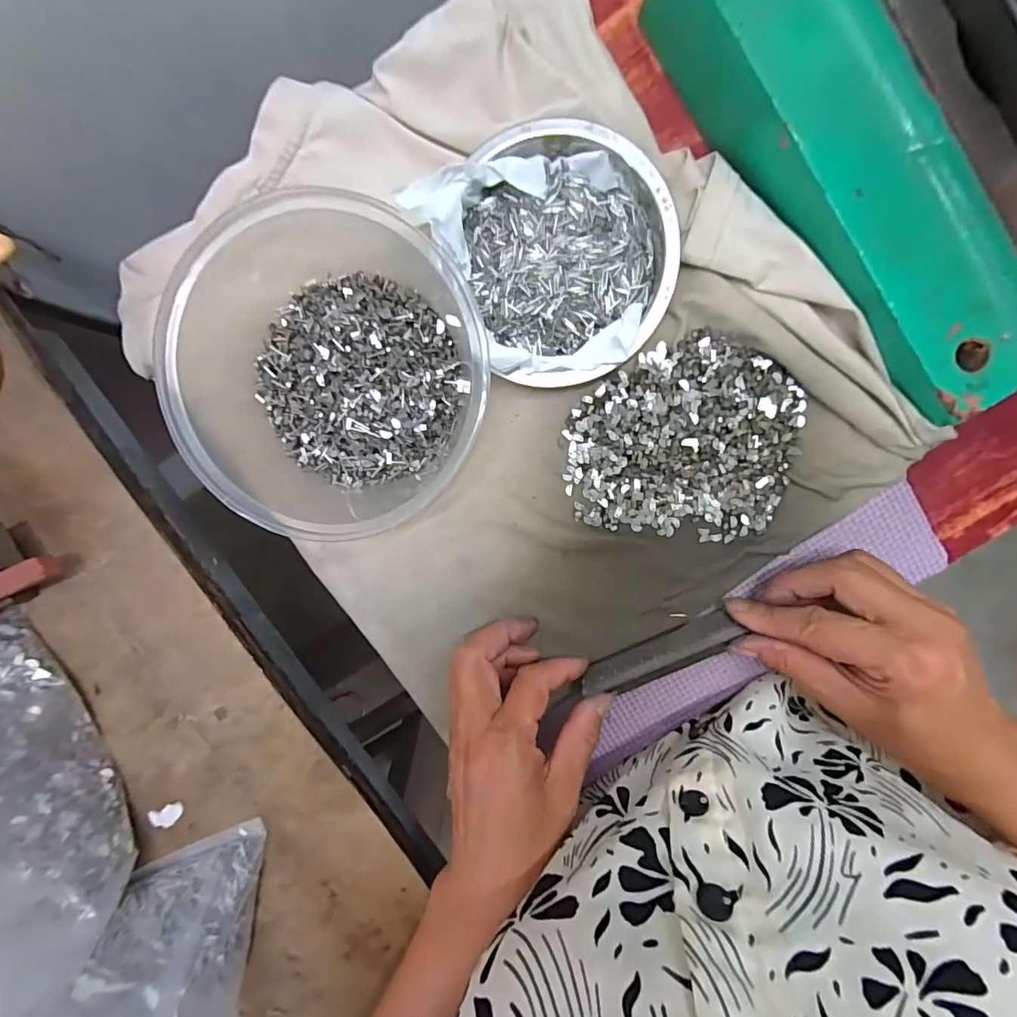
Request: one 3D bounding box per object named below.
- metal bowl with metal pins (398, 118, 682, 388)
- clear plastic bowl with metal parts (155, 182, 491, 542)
[{"bbox_3d":[0.027,-0.127,0.248,0.108,0.039,0.119,-27,95,5],"label":"metal bowl with metal pins"},{"bbox_3d":[-0.077,-0.063,0.234,0.134,0.062,0.142,0,97,2],"label":"clear plastic bowl with metal parts"}]

